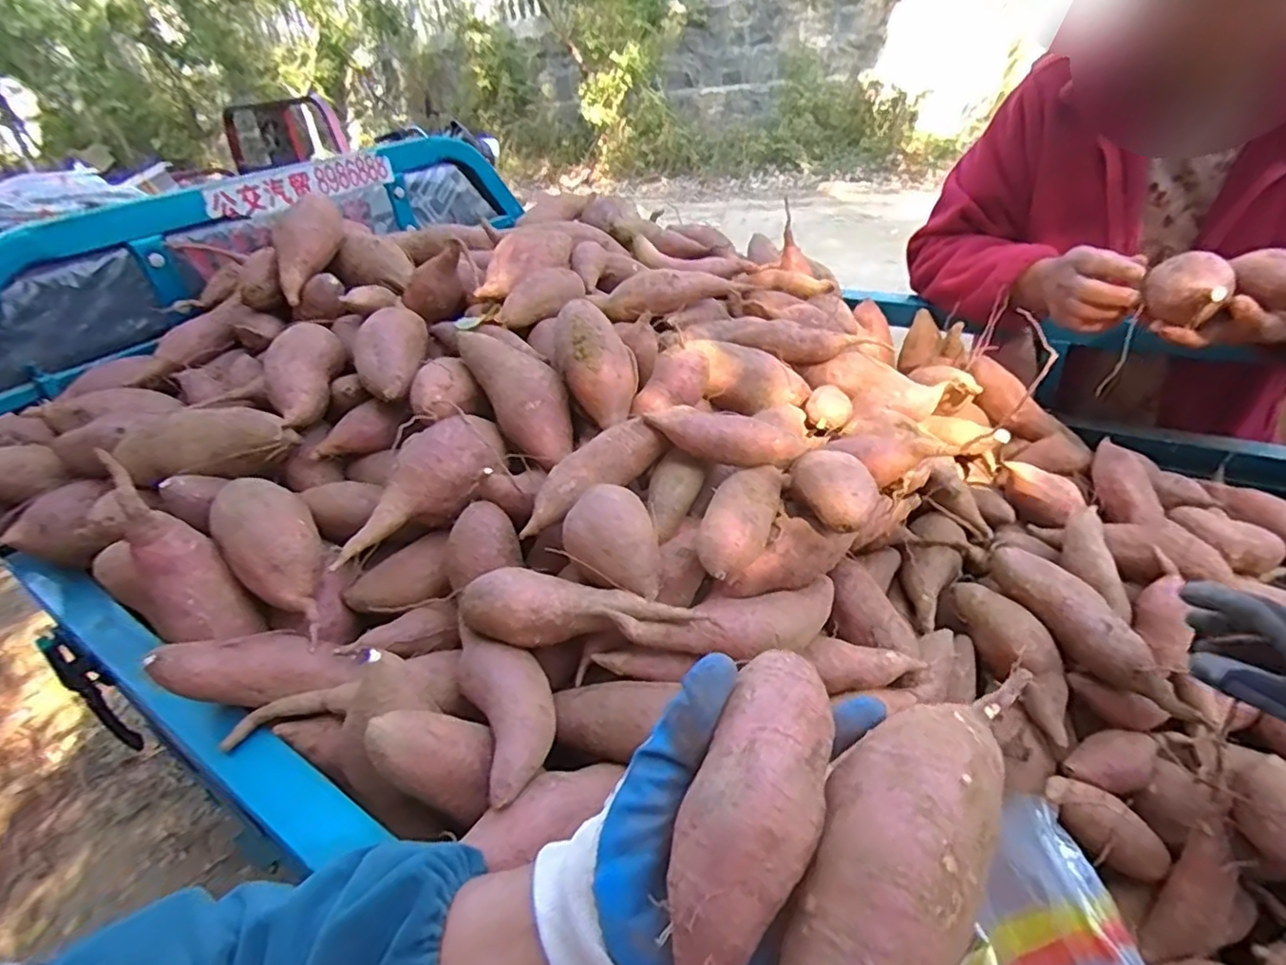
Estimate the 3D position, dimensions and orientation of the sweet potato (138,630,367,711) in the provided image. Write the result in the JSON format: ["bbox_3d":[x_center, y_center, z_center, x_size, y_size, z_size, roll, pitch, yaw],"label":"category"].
[{"bbox_3d":[-0.276,0.134,0.466,0.132,0.042,0.038,7,28,-23],"label":"sweet potato"}]

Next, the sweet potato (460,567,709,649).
[{"bbox_3d":[-0.048,0.082,0.441,0.170,0.039,0.048,-4,34,5],"label":"sweet potato"}]

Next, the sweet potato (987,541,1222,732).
[{"bbox_3d":[0.394,0.132,0.569,0.044,0.040,0.196,-22,51,-20],"label":"sweet potato"}]

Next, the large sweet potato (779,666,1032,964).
[{"bbox_3d":[0.101,0.154,0.256,0.058,0.055,0.211,17,53,32],"label":"large sweet potato"}]

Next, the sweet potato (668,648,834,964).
[{"bbox_3d":[0.044,0.135,0.258,0.048,0.041,0.140,12,63,26],"label":"sweet potato"}]

